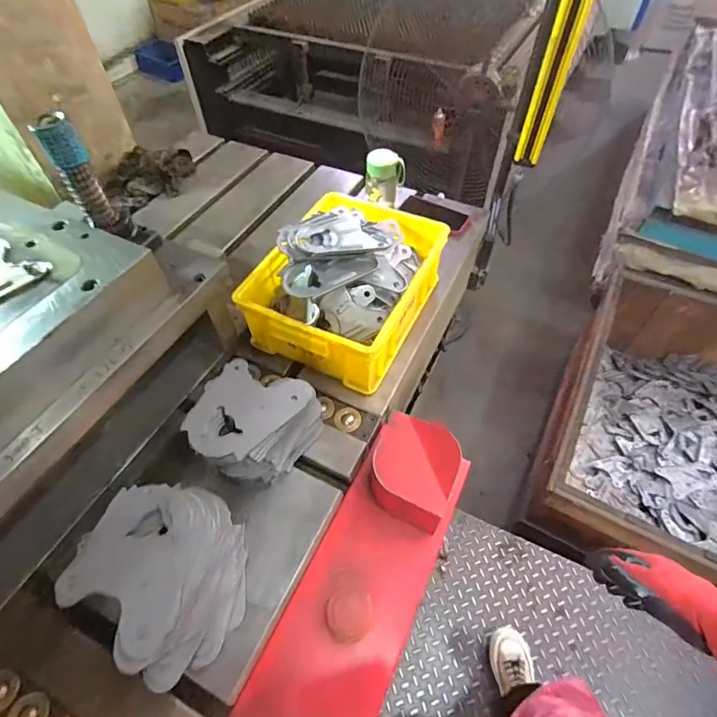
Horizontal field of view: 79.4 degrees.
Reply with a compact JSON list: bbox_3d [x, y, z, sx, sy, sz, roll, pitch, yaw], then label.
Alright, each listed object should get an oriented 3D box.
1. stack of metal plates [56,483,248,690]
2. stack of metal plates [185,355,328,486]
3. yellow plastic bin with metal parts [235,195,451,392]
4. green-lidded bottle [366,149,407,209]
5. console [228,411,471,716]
[{"bbox_3d":[-0.217,0.251,0.516,0.173,0.137,0.169,30,61,21],"label":"stack of metal plates"},{"bbox_3d":[-0.146,0.100,0.620,0.138,0.122,0.155,17,57,14],"label":"stack of metal plates"},{"bbox_3d":[-0.023,-0.151,0.772,0.264,0.160,0.345,21,58,16],"label":"yellow plastic bin with metal parts"},{"bbox_3d":[0.062,-0.412,0.986,0.091,0.112,0.063,4,55,5],"label":"green-lidded bottle"},{"bbox_3d":[-0.013,0.304,0.527,0.151,0.117,0.511,22,58,16],"label":"console"}]

